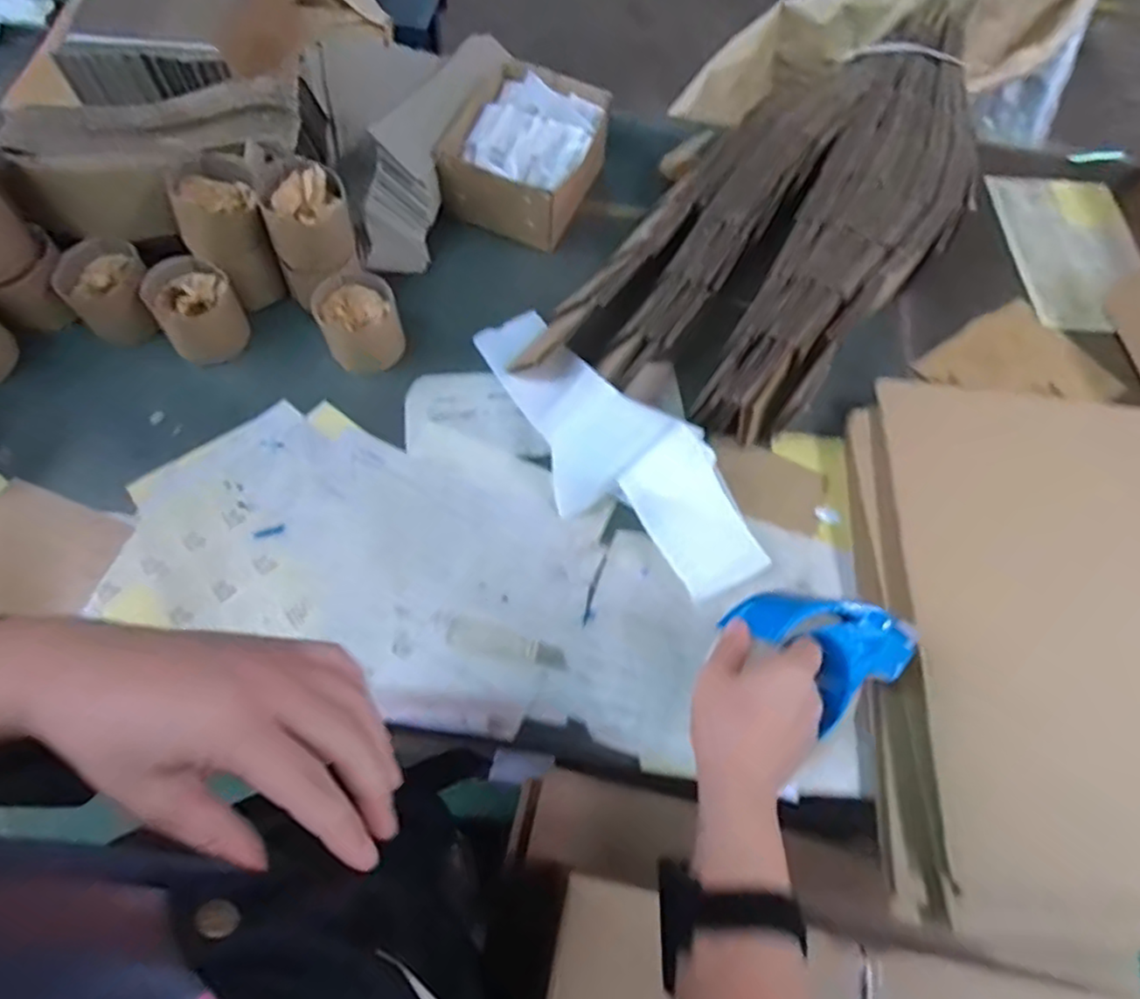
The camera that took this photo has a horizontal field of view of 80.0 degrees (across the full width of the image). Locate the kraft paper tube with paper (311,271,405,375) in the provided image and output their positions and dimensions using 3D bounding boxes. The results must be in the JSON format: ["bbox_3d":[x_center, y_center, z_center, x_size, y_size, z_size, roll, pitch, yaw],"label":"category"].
[{"bbox_3d":[-0.225,-0.189,0.730,0.080,0.069,0.081,2,64,-3],"label":"kraft paper tube with paper"}]

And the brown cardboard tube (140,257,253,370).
[{"bbox_3d":[-0.395,-0.201,0.723,0.082,0.069,0.079,-31,70,-16],"label":"brown cardboard tube"}]

